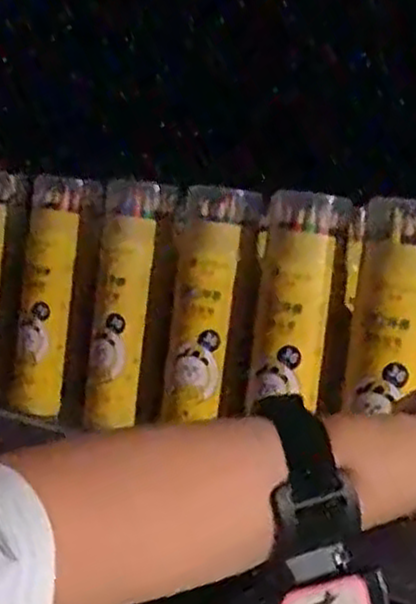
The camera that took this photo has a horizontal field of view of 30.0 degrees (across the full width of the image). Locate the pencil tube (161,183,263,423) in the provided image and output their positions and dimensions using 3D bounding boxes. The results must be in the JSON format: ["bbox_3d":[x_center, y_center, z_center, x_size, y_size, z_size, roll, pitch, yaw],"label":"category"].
[{"bbox_3d":[0.000,-0.004,0.543,0.047,0.151,0.049,4,5,-12],"label":"pencil tube"}]

